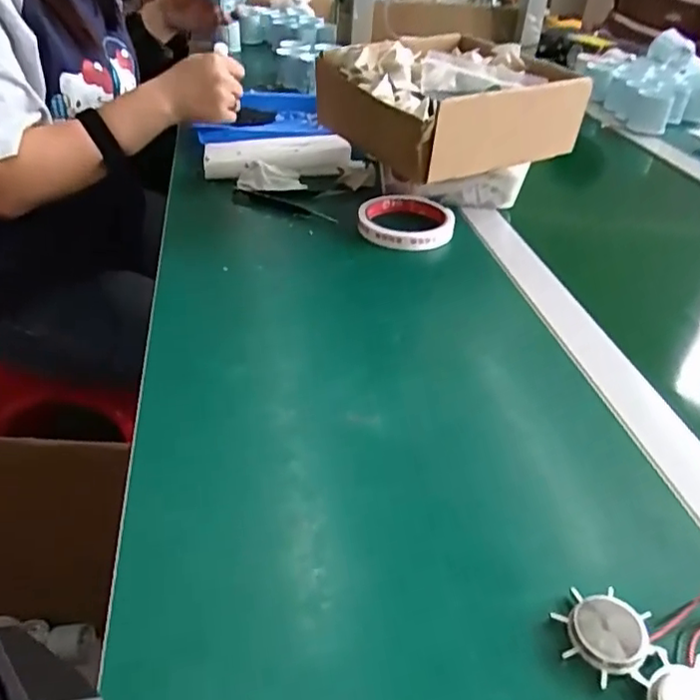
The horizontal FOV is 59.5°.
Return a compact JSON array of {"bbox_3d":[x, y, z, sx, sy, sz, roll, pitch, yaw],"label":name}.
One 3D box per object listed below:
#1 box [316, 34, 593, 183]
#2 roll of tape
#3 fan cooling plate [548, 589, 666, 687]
[{"bbox_3d":[0.099,-0.247,0.606,0.203,0.075,0.191,-15,40,-25],"label":"box"},{"bbox_3d":[0.053,-0.127,0.605,0.092,0.023,0.091,3,36,-2],"label":"roll of tape"},{"bbox_3d":[0.113,0.123,0.267,0.040,0.012,0.039,3,36,-2],"label":"fan cooling plate"}]

